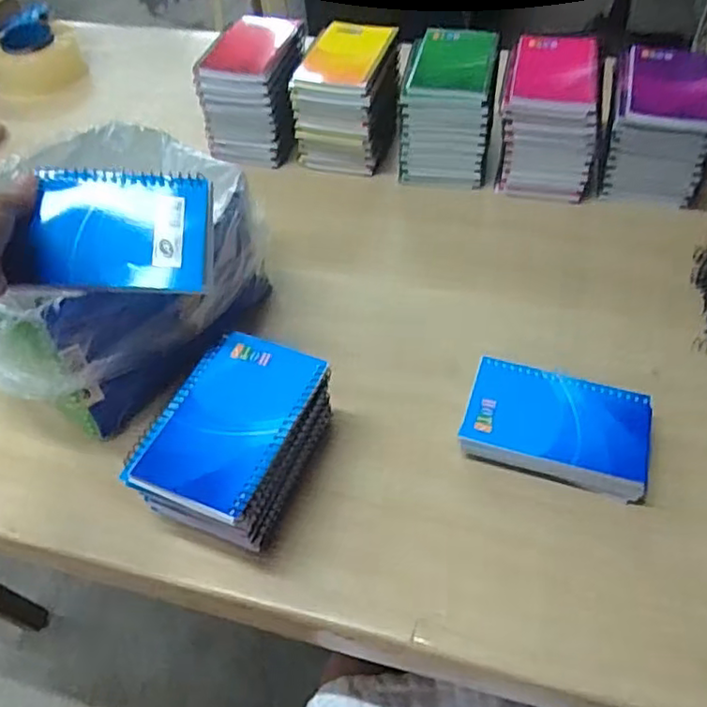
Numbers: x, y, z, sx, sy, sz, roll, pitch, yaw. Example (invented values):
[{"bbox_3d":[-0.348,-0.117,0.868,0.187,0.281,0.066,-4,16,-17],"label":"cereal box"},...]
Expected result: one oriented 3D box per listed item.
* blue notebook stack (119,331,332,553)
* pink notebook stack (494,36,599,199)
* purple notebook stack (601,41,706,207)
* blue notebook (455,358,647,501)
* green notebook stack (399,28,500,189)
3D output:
[{"bbox_3d":[-0.082,0.065,0.444,0.092,0.082,0.137,17,54,19],"label":"blue notebook stack"},{"bbox_3d":[0.209,-0.249,0.668,0.097,0.124,0.132,8,51,12],"label":"pink notebook stack"},{"bbox_3d":[0.309,-0.222,0.636,0.096,0.123,0.126,12,52,15],"label":"purple notebook stack"},{"bbox_3d":[0.153,0.055,0.468,0.129,0.028,0.087,13,52,16],"label":"blue notebook"},{"bbox_3d":[0.110,-0.272,0.699,0.099,0.121,0.136,9,51,13],"label":"green notebook stack"}]

